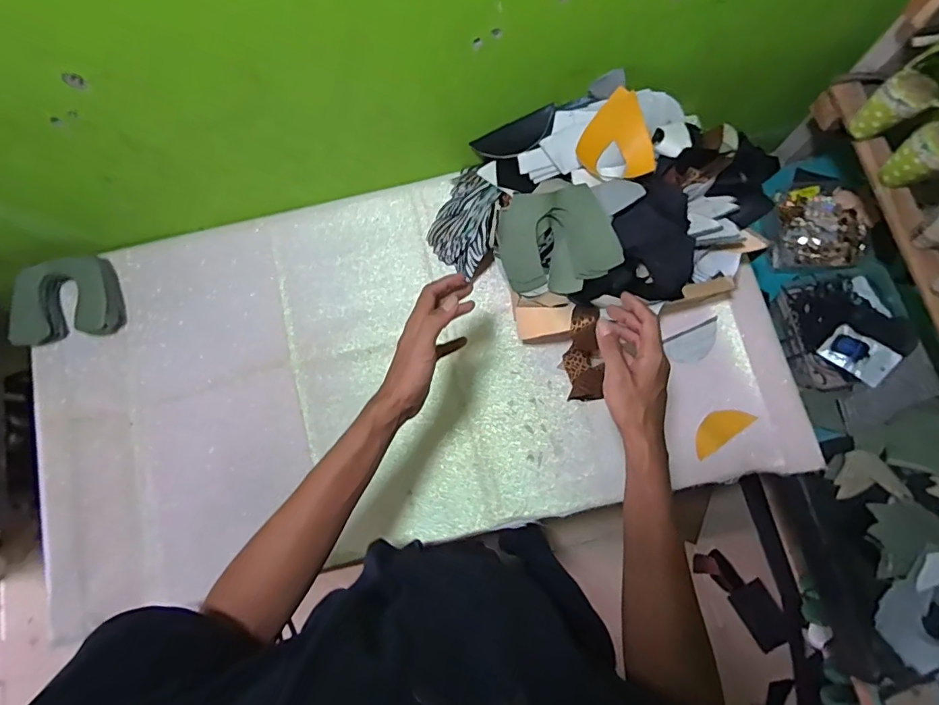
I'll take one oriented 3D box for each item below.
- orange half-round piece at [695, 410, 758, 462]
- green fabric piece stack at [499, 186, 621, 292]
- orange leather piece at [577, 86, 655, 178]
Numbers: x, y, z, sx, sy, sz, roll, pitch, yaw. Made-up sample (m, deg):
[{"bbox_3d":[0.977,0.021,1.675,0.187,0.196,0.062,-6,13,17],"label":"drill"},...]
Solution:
[{"bbox_3d":[0.392,0.120,0.777,0.103,0.009,0.046,-35,71,1],"label":"orange half-round piece"},{"bbox_3d":[0.126,-0.153,0.700,0.160,0.084,0.134,-15,78,-2],"label":"green fabric piece stack"},{"bbox_3d":[0.210,-0.289,0.683,0.099,0.051,0.103,38,90,-25],"label":"orange leather piece"}]

